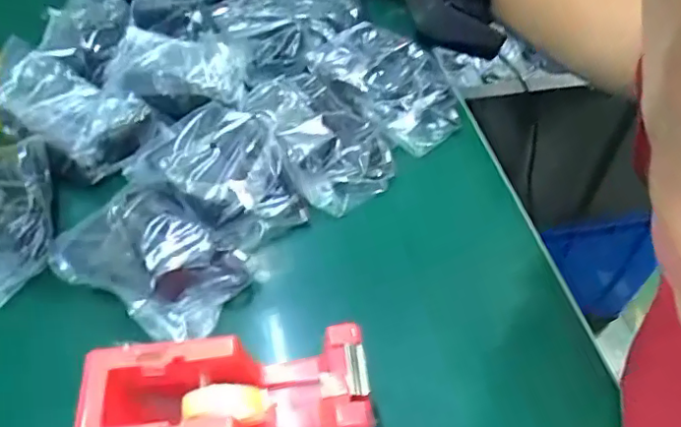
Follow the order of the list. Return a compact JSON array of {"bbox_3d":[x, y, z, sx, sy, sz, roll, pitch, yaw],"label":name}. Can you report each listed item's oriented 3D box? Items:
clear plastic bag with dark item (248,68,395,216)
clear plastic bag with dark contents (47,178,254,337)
[{"bbox_3d":[-0.012,-0.058,0.412,0.071,0.031,0.110,-22,58,-15],"label":"clear plastic bag with dark item"},{"bbox_3d":[-0.115,0.025,0.356,0.108,0.030,0.080,33,61,20],"label":"clear plastic bag with dark contents"}]

